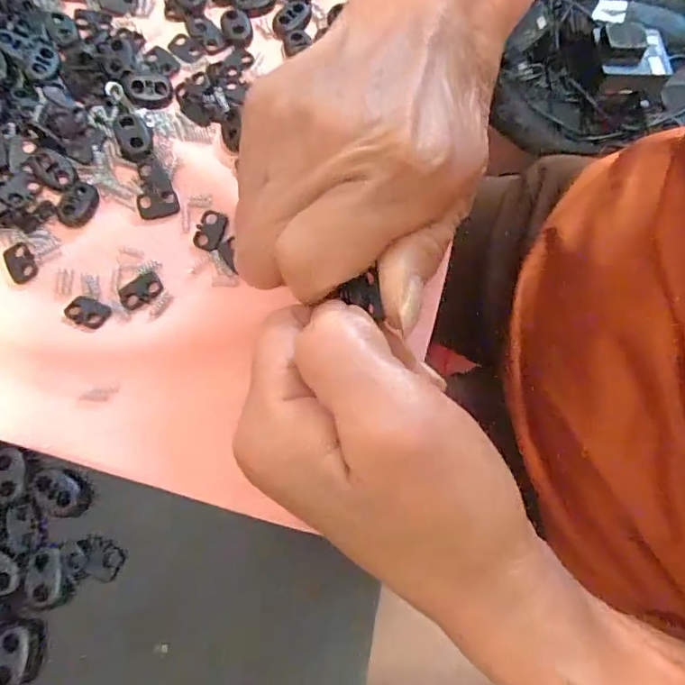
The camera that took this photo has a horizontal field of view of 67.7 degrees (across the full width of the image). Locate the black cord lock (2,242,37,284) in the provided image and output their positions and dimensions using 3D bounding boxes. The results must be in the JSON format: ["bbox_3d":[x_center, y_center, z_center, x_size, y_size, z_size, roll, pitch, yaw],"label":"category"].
[{"bbox_3d":[-0.143,-0.036,0.224,0.011,0.004,0.019,-29,75,-7],"label":"black cord lock"}]

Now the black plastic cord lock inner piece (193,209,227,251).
[{"bbox_3d":[-0.059,-0.050,0.226,0.013,0.004,0.019,17,75,6],"label":"black plastic cord lock inner piece"}]

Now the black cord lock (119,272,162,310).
[{"bbox_3d":[-0.087,-0.023,0.219,0.019,0.004,0.013,-39,77,-9],"label":"black cord lock"}]

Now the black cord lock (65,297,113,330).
[{"bbox_3d":[-0.108,-0.013,0.215,0.018,0.004,0.012,22,75,7],"label":"black cord lock"}]

